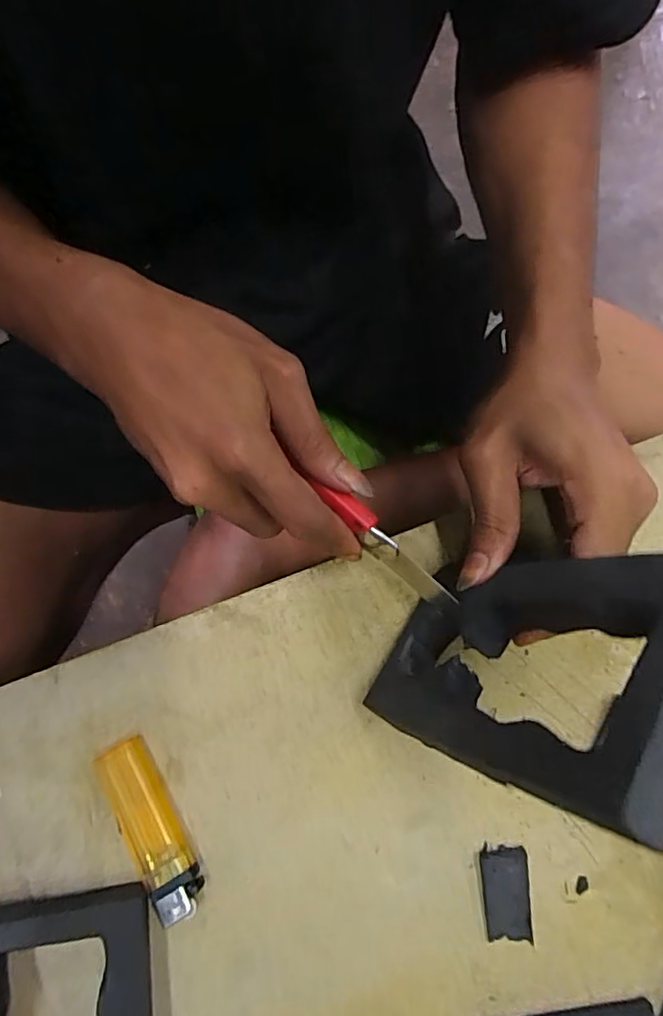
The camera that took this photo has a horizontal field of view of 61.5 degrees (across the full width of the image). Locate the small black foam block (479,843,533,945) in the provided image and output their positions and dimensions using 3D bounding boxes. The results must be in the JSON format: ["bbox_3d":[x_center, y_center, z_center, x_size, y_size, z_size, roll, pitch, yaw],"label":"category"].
[{"bbox_3d":[0.082,0.180,0.258,0.020,0.010,0.039,-3,76,0],"label":"small black foam block"}]

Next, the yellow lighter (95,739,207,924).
[{"bbox_3d":[-0.086,0.151,0.262,0.026,0.011,0.080,-31,78,-7],"label":"yellow lighter"}]

